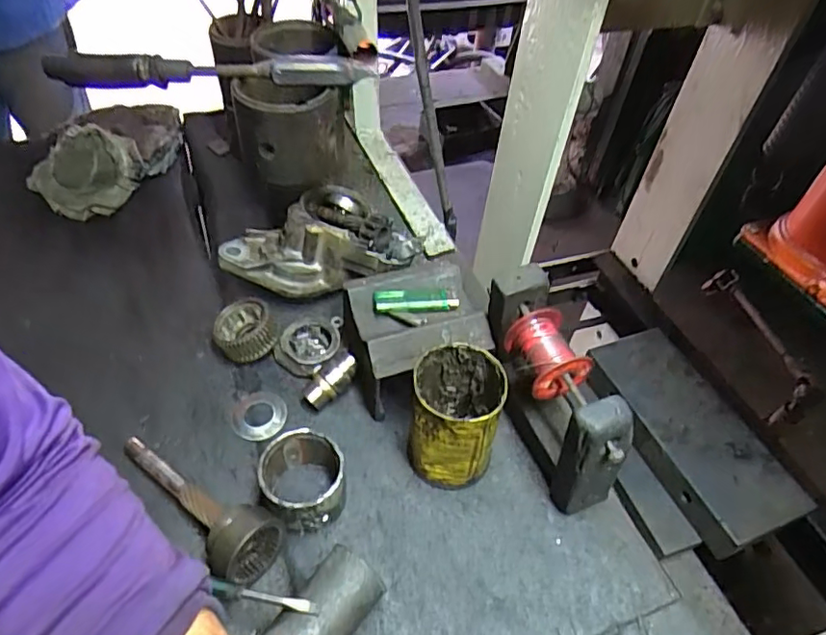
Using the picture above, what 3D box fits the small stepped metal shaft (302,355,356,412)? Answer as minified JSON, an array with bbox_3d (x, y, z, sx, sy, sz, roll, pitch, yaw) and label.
[{"bbox_3d":[-0.079,0.061,0.544,0.025,0.026,0.061,38,81,30],"label":"small stepped metal shaft"}]

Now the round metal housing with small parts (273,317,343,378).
[{"bbox_3d":[-0.107,0.031,0.586,0.064,0.021,0.065,0,47,0],"label":"round metal housing with small parts"}]

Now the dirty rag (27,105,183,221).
[{"bbox_3d":[-0.422,-0.232,0.796,0.153,0.077,0.225,17,48,14],"label":"dirty rag"}]

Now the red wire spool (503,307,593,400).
[{"bbox_3d":[0.112,0.028,0.469,0.051,0.047,0.060,-13,51,-17],"label":"red wire spool"}]

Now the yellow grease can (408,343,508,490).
[{"bbox_3d":[0.035,0.087,0.486,0.070,0.113,0.070,0,47,0],"label":"yellow grease can"}]

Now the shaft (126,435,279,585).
[{"bbox_3d":[-0.183,0.142,0.467,0.171,0.051,0.057,32,53,26],"label":"shaft"}]

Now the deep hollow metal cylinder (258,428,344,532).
[{"bbox_3d":[-0.089,0.134,0.470,0.065,0.055,0.071,-7,47,-7],"label":"deep hollow metal cylinder"}]

